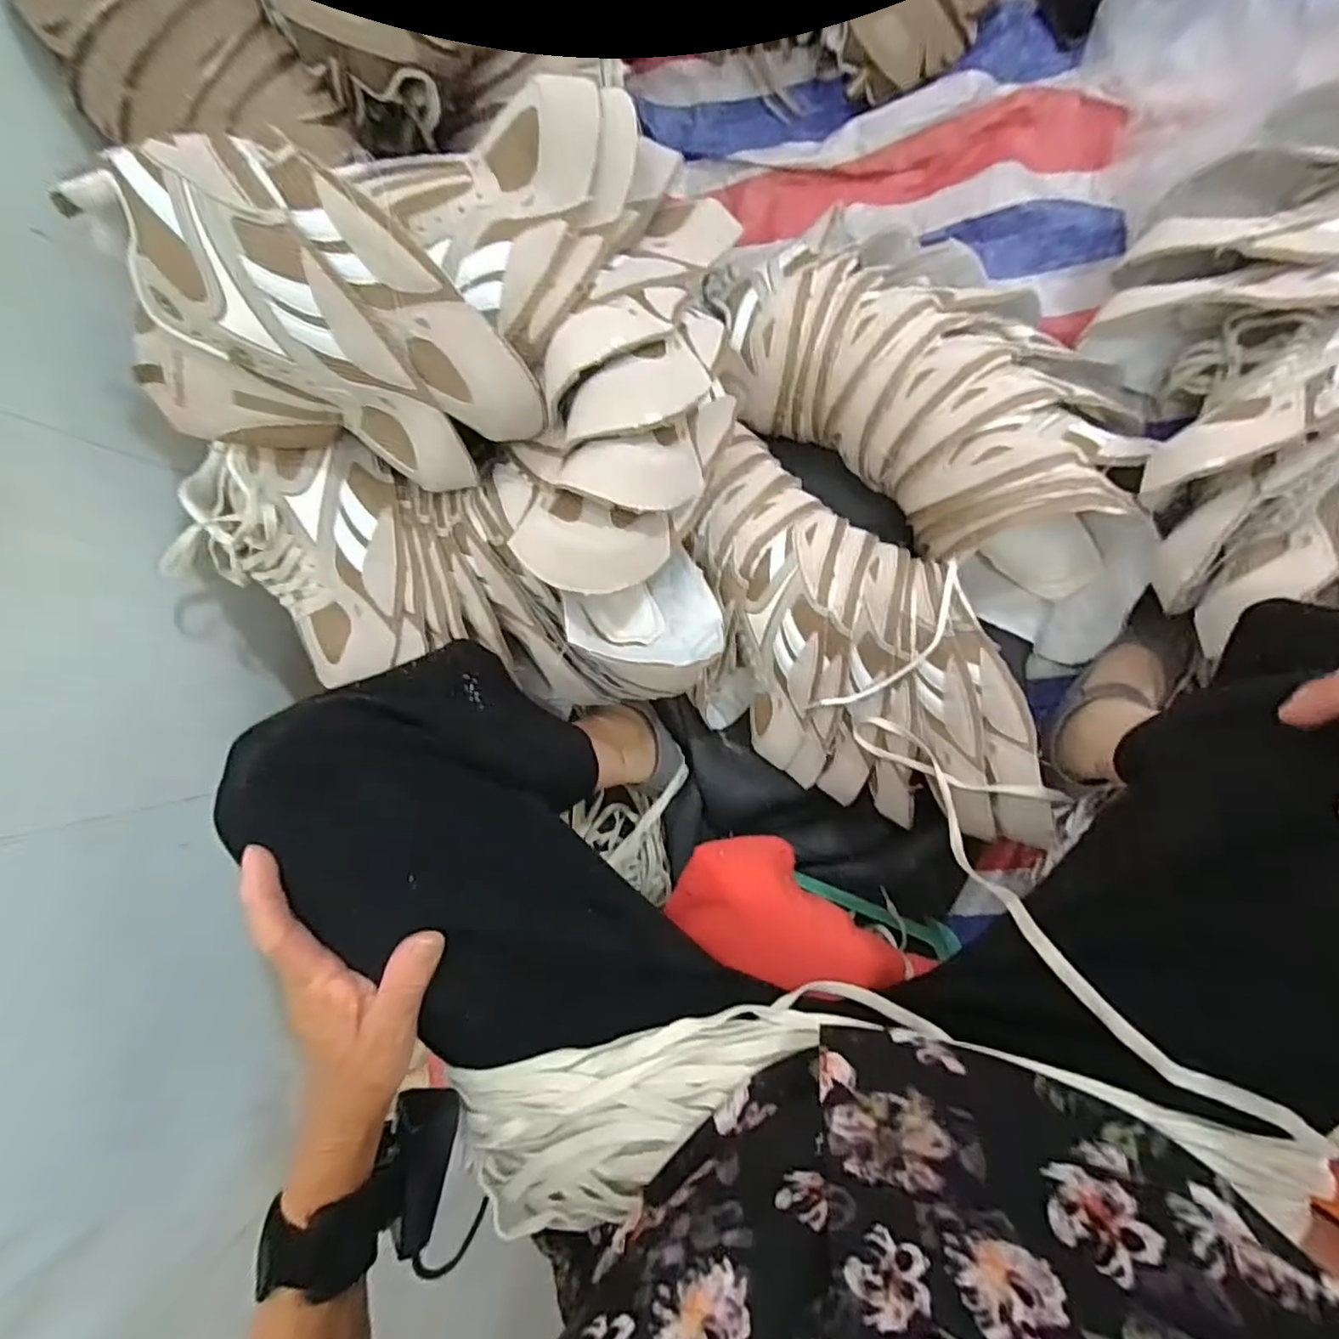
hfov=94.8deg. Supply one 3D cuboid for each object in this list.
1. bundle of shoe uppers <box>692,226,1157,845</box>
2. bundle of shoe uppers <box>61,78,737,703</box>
[{"bbox_3d":[0.226,-0.138,0.560,0.380,0.143,0.538,3,91,9],"label":"bundle of shoe uppers"},{"bbox_3d":[-0.183,-0.193,0.460,0.428,0.216,0.414,4,91,9],"label":"bundle of shoe uppers"}]

